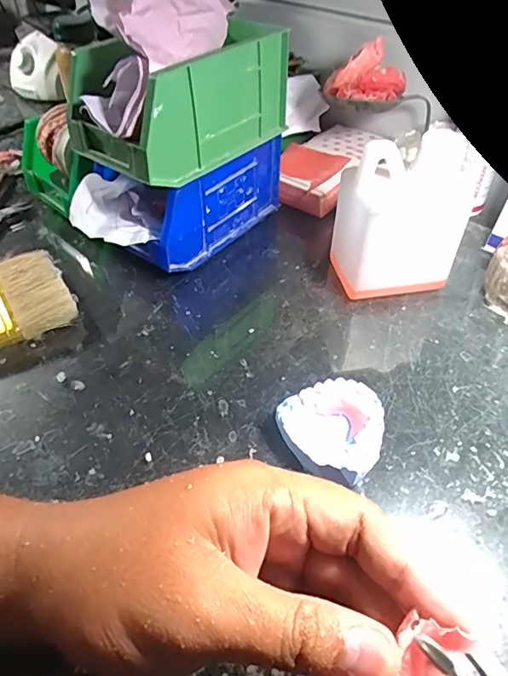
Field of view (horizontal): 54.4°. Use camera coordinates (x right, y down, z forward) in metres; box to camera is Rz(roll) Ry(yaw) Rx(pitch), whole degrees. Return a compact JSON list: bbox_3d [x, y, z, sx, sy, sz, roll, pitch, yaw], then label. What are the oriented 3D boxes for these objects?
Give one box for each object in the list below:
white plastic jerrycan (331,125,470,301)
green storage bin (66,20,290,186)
[{"bbox_3d":[0.122,-0.099,0.411,0.099,0.123,0.069,-11,47,-10],"label":"white plastic jerrycan"},{"bbox_3d":[-0.061,-0.201,0.412,0.097,0.082,0.168,31,54,27],"label":"green storage bin"}]

